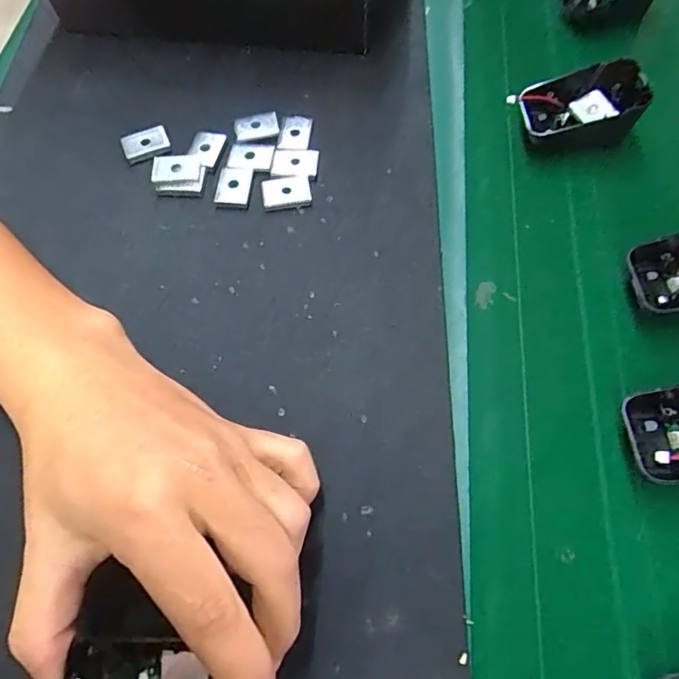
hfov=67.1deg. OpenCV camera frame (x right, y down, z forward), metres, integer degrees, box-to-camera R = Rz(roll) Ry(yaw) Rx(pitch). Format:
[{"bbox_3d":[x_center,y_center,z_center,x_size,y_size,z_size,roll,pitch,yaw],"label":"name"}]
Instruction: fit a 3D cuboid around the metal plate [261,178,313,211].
[{"bbox_3d":[-0.032,-0.088,0.308,0.029,0.007,0.019,-5,65,-1],"label":"metal plate"}]

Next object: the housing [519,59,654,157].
[{"bbox_3d":[0.151,-0.148,0.322,0.068,0.031,0.047,-1,65,1],"label":"housing"}]

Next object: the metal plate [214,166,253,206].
[{"bbox_3d":[-0.065,-0.094,0.312,0.020,0.006,0.026,7,65,5],"label":"metal plate"}]

